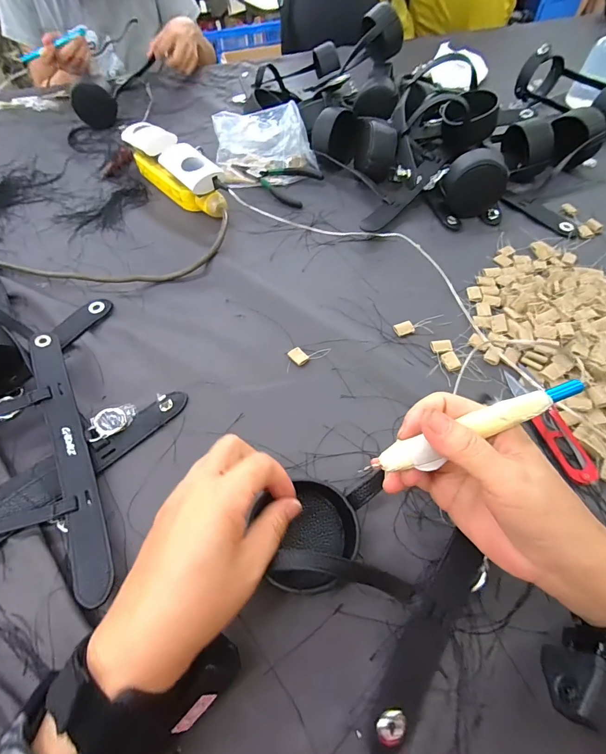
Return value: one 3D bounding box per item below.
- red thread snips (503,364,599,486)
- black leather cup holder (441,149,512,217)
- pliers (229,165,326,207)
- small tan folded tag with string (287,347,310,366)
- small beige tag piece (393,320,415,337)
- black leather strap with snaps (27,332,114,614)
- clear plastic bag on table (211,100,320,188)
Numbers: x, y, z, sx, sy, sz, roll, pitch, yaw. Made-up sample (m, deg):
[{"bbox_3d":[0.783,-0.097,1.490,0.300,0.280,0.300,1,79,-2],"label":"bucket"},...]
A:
[{"bbox_3d":[0.221,0.040,0.327,0.025,0.011,0.116,-11,58,-4],"label":"red thread snips"},{"bbox_3d":[0.230,-0.265,0.490,0.076,0.070,0.047,-12,58,-5],"label":"black leather cup holder"},{"bbox_3d":[-0.034,-0.312,0.564,0.080,0.012,0.142,-39,64,-20],"label":"pliers"},{"bbox_3d":[-0.005,-0.022,0.382,0.016,0.004,0.021,-37,63,-20],"label":"small tan folded tag with string"},{"bbox_3d":[0.111,-0.053,0.399,0.022,0.004,0.016,-19,59,-10],"label":"small beige tag piece"},{"bbox_3d":[-0.205,0.061,0.316,0.027,0.025,0.262,-25,60,-13],"label":"black leather strap with snaps"},{"bbox_3d":[-0.063,-0.365,0.568,0.135,0.066,0.127,-21,59,-11],"label":"clear plastic bag on table"}]

